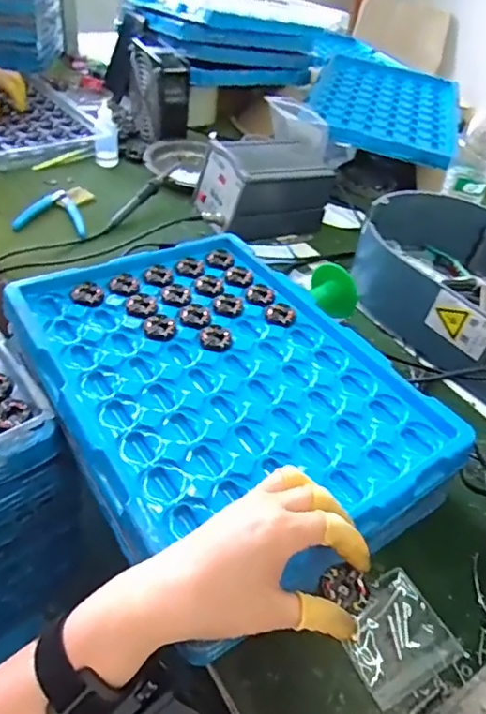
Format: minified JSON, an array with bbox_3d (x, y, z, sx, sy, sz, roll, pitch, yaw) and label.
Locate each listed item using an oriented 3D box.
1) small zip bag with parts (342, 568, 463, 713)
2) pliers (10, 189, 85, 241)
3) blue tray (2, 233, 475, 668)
[{"bbox_3d":[0.111,0.204,0.394,0.079,0.005,0.070,-17,49,-24],"label":"small zip bag with parts"},{"bbox_3d":[-0.270,-0.205,0.753,0.089,0.021,0.118,-5,45,-13],"label":"pliers"},{"bbox_3d":[-0.022,0.024,0.492,0.277,0.058,0.381,-21,51,-27],"label":"blue tray"}]

